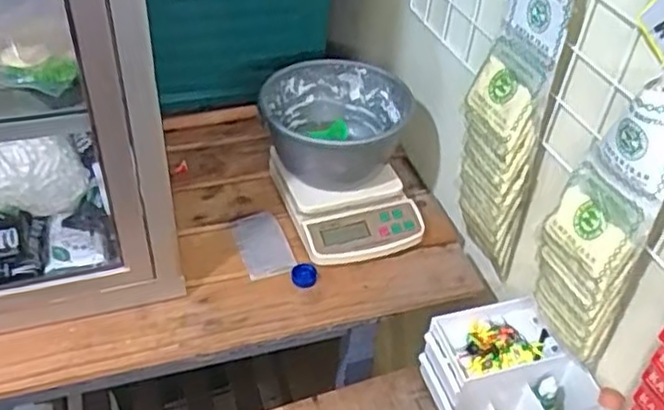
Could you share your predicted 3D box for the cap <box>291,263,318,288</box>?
[{"bbox_3d":[-0.034,0.086,0.866,0.032,0.014,0.028,9,42,5],"label":"cap"}]

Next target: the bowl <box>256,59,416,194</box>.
[{"bbox_3d":[0.006,-0.109,0.956,0.191,0.102,0.191,3,42,-3],"label":"bowl"}]

